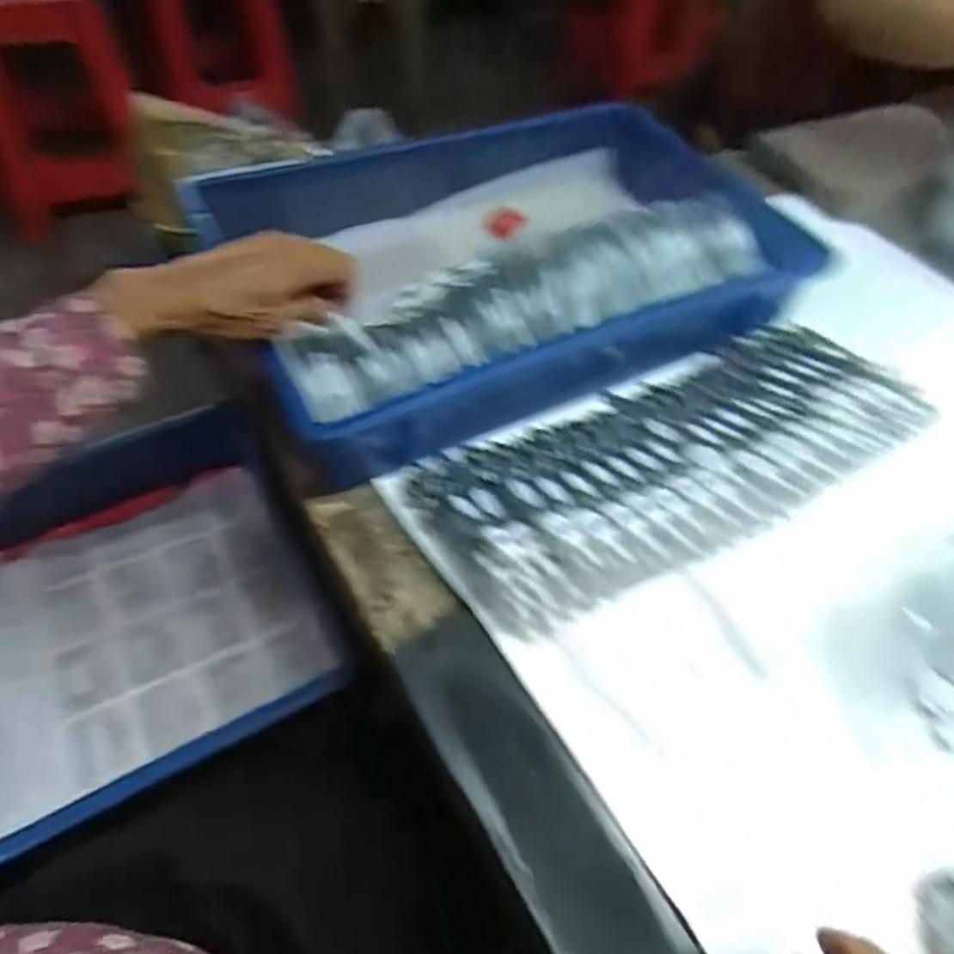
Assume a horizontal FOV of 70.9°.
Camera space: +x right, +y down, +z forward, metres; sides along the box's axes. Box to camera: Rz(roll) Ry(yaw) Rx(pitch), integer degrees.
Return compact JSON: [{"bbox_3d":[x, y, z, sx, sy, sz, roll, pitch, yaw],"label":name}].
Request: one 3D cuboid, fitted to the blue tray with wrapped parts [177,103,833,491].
[{"bbox_3d":[0.028,-0.175,0.556,0.428,0.097,0.303,-20,55,-19],"label":"blue tray with wrapped parts"}]

